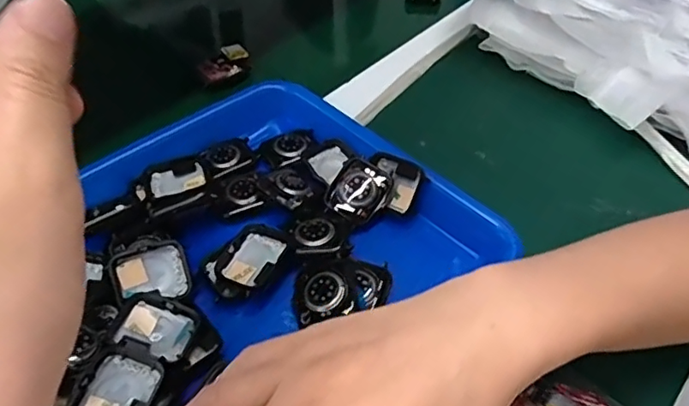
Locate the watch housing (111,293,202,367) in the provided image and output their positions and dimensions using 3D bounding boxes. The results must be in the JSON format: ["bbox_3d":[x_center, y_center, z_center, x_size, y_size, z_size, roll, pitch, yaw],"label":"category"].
[{"bbox_3d":[-0.102,0.068,0.307,0.040,0.012,0.038,23,38,0],"label":"watch housing"}]

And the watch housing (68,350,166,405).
[{"bbox_3d":[-0.111,0.095,0.277,0.034,0.014,0.042,16,49,15],"label":"watch housing"}]

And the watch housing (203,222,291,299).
[{"bbox_3d":[-0.059,0.035,0.343,0.036,0.013,0.048,22,51,20],"label":"watch housing"}]

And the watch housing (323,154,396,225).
[{"bbox_3d":[0.009,-0.008,0.377,0.036,0.007,0.041,30,75,17],"label":"watch housing"}]

